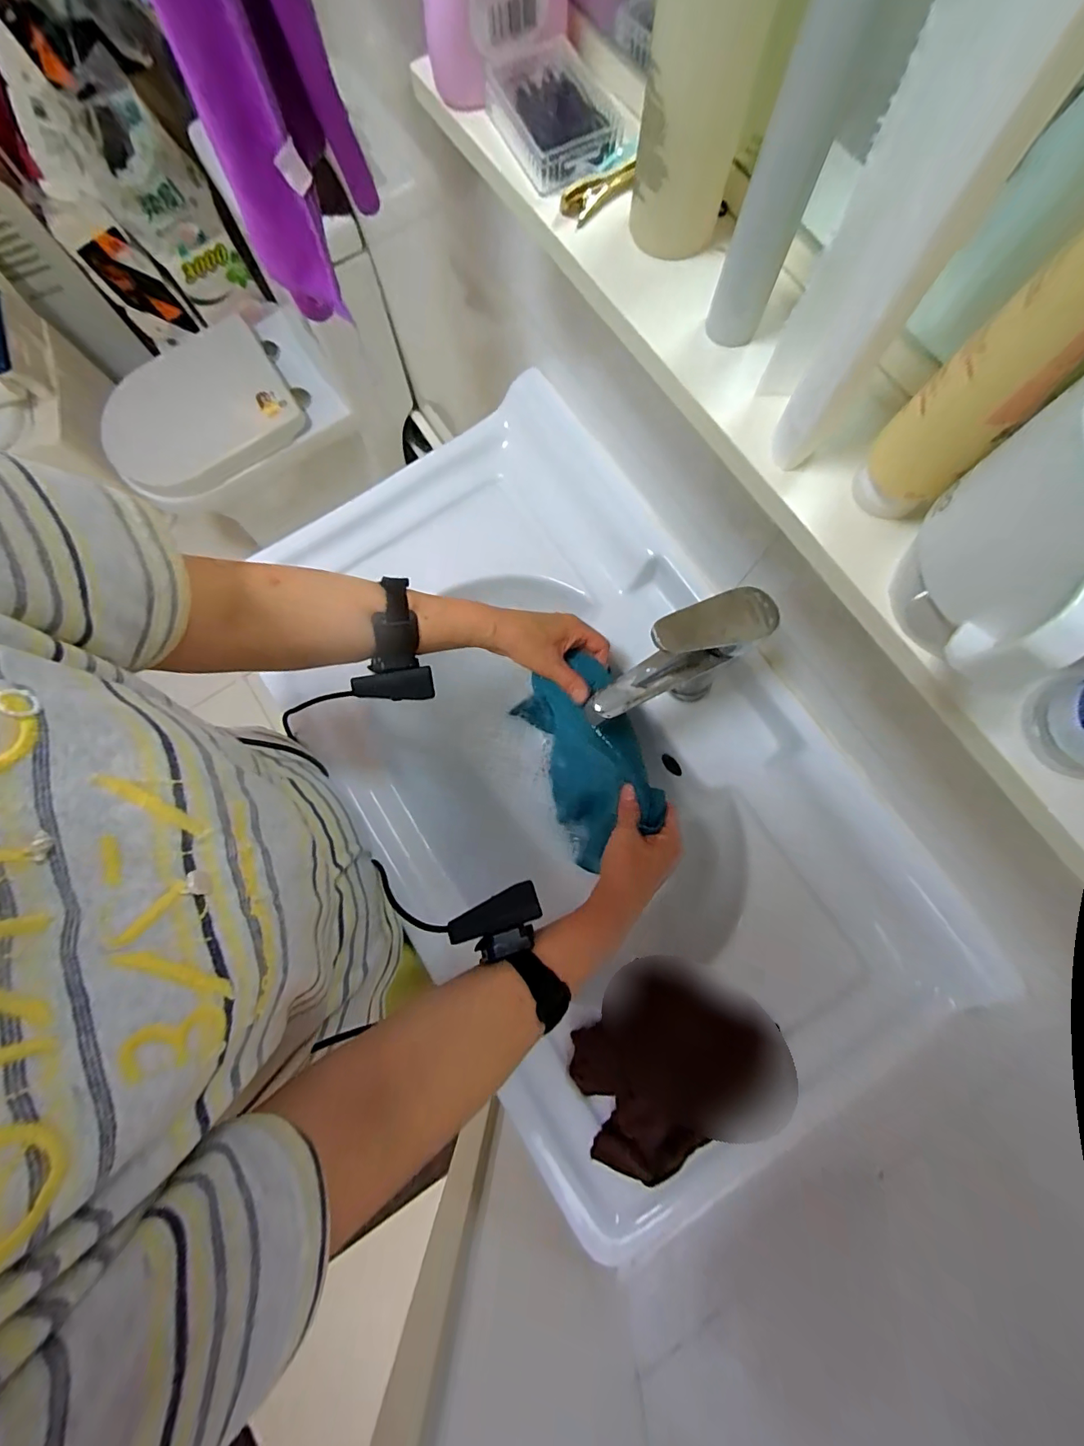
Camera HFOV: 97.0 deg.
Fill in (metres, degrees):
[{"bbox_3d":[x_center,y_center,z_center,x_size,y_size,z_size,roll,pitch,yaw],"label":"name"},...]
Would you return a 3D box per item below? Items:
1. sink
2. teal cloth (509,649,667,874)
[{"bbox_3d":[0.039,0.048,0.572,0.460,0.163,0.832,-30,80,-5],"label":"sink"},{"bbox_3d":[0.048,0.047,0.558,0.094,0.216,0.225,-22,79,-3],"label":"teal cloth"}]

